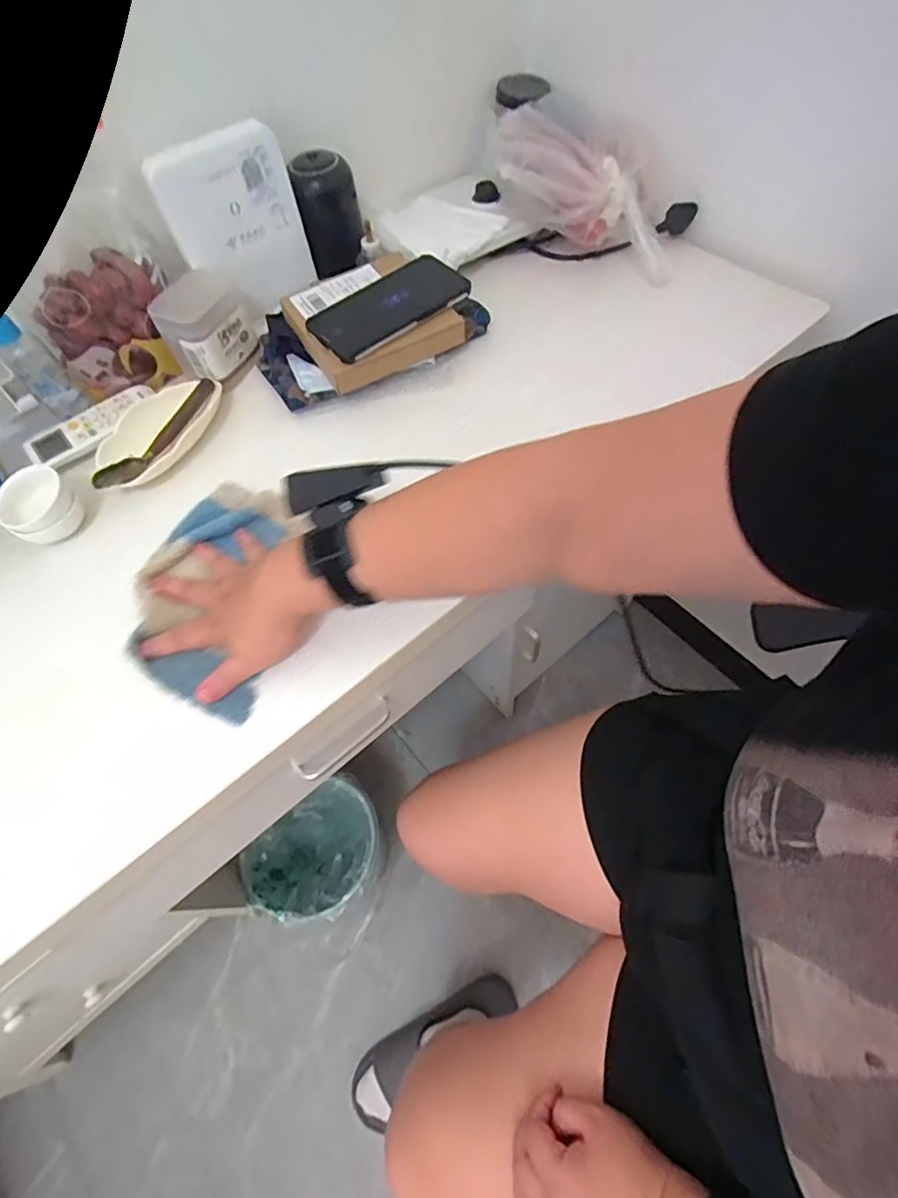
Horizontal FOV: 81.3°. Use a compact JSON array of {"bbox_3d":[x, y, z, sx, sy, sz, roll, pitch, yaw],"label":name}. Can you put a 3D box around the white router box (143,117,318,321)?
[{"bbox_3d":[-0.213,-0.377,0.538,0.134,0.152,0.043,-27,63,-10],"label":"white router box"}]

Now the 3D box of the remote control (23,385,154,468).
[{"bbox_3d":[-0.356,-0.177,0.523,0.057,0.015,0.128,39,71,22],"label":"remote control"}]

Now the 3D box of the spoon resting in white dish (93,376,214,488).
[{"bbox_3d":[-0.282,-0.163,0.511,0.021,0.014,0.156,20,65,15],"label":"spoon resting in white dish"}]

